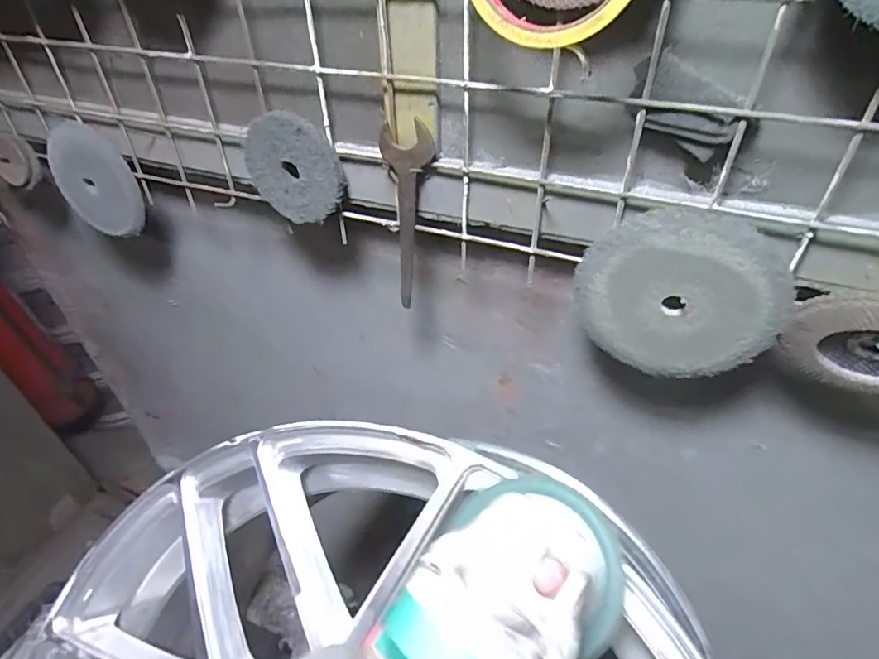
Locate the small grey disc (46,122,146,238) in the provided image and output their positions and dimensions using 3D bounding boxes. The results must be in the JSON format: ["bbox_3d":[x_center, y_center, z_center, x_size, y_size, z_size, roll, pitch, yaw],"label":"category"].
[{"bbox_3d":[-0.334,-0.145,0.504,0.106,0.095,0.010,35,31,-1],"label":"small grey disc"}]

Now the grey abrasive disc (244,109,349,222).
[{"bbox_3d":[-0.114,-0.125,0.409,0.086,0.083,0.012,15,42,20],"label":"grey abrasive disc"}]

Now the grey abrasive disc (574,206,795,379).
[{"bbox_3d":[0.158,-0.020,0.348,0.124,0.122,0.011,13,41,17],"label":"grey abrasive disc"}]

